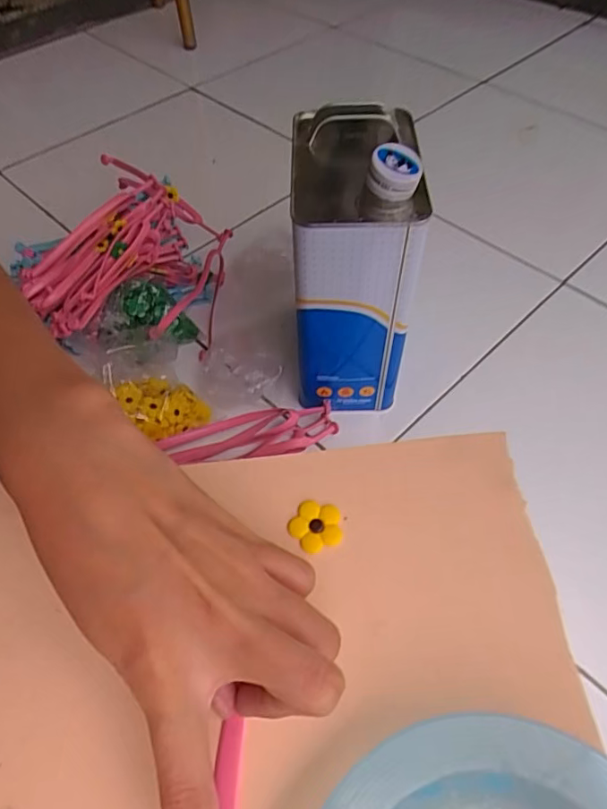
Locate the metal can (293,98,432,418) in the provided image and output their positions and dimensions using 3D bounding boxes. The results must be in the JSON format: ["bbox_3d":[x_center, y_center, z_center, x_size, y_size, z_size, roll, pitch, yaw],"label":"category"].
[{"bbox_3d":[0.042,-0.143,0.498,0.107,0.231,0.164,-1,55,1],"label":"metal can"}]

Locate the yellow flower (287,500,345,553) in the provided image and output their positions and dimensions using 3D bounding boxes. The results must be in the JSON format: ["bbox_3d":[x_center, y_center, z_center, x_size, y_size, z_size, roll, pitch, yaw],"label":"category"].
[{"bbox_3d":[0.006,0.055,0.239,0.023,0.004,0.024,-1,55,1],"label":"yellow flower"}]

